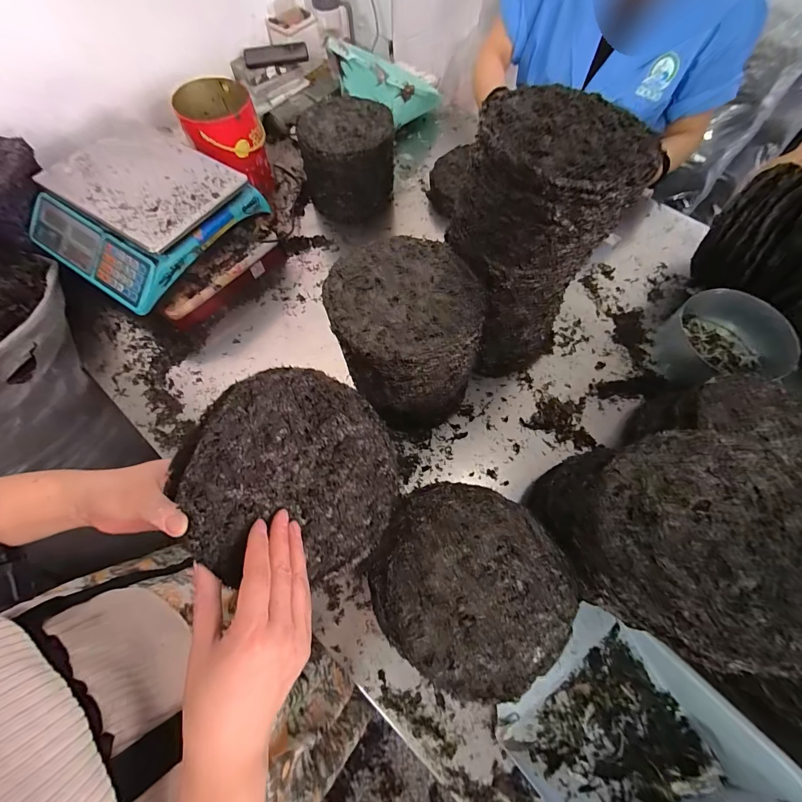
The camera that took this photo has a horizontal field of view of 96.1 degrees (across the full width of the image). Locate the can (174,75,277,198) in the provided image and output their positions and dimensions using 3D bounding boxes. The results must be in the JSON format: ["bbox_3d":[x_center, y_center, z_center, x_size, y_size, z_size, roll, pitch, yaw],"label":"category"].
[{"bbox_3d":[-0.394,-0.589,0.834,0.145,0.183,0.165,-25,68,-11],"label":"can"}]

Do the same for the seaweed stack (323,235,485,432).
[{"bbox_3d":[0.005,-0.081,0.567,0.188,0.250,0.186,-16,67,-7],"label":"seaweed stack"}]

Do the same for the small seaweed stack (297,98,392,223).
[{"bbox_3d":[-0.119,-0.535,0.813,0.188,0.174,0.174,-15,67,-7],"label":"small seaweed stack"}]

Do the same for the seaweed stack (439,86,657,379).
[{"bbox_3d":[0.181,-0.212,0.557,0.190,0.369,0.182,20,67,9],"label":"seaweed stack"}]

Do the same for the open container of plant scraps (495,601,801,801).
[{"bbox_3d":[0.278,0.410,0.403,0.230,0.144,0.236,-36,71,-15],"label":"open container of plant scraps"}]

